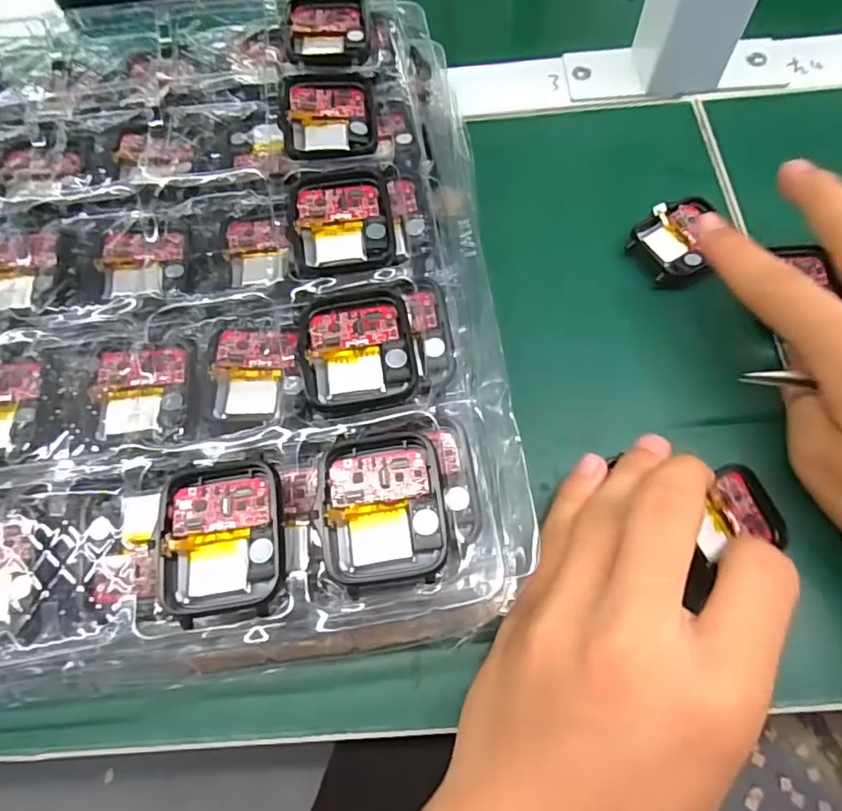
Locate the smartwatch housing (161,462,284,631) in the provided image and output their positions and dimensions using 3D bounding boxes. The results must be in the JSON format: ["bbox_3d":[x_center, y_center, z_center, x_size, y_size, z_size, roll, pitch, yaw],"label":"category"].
[{"bbox_3d":[-0.060,0.040,0.172,0.037,0.010,0.045,-8,66,0],"label":"smartwatch housing"}]

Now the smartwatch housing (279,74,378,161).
[{"bbox_3d":[-0.038,-0.120,0.234,0.038,0.007,0.044,-6,66,0],"label":"smartwatch housing"}]

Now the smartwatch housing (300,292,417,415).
[{"bbox_3d":[-0.022,-0.020,0.193,0.037,0.006,0.043,-8,66,0],"label":"smartwatch housing"}]

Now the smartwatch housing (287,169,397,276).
[{"bbox_3d":[-0.030,-0.069,0.214,0.036,0.006,0.047,-7,66,0],"label":"smartwatch housing"}]

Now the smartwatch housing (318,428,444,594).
[{"bbox_3d":[-0.012,0.030,0.170,0.037,0.006,0.043,-6,66,1],"label":"smartwatch housing"}]

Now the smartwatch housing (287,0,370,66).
[{"bbox_3d":[-0.042,-0.169,0.255,0.036,0.004,0.044,-5,66,1],"label":"smartwatch housing"}]

